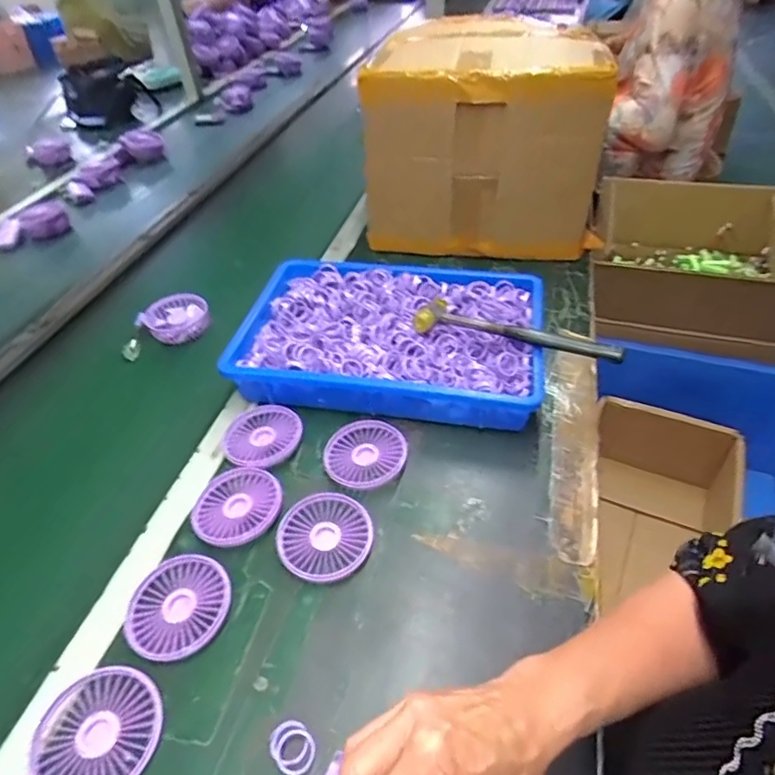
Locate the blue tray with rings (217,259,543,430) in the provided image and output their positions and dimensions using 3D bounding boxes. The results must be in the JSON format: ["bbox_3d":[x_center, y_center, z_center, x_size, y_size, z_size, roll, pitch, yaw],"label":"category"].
[{"bbox_3d":[0.003,-0.070,0.673,0.375,0.064,0.251,4,44,11],"label":"blue tray with rings"}]

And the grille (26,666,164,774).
[{"bbox_3d":[-0.216,0.260,0.389,0.086,0.016,0.083,-3,44,3],"label":"grille"}]

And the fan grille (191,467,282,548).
[{"bbox_3d":[-0.150,0.117,0.523,0.082,0.008,0.086,-3,44,3],"label":"fan grille"}]

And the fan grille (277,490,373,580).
[{"bbox_3d":[-0.060,0.143,0.500,0.088,0.015,0.085,-11,44,-5],"label":"fan grille"}]

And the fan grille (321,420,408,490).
[{"bbox_3d":[-0.024,0.073,0.565,0.089,0.014,0.083,-3,44,3],"label":"fan grille"}]

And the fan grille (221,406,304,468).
[{"bbox_3d":[-0.141,0.053,0.587,0.082,0.006,0.085,-3,44,3],"label":"fan grille"}]

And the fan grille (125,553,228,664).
[{"bbox_3d":[-0.182,0.190,0.456,0.082,0.012,0.087,-3,44,3],"label":"fan grille"}]

